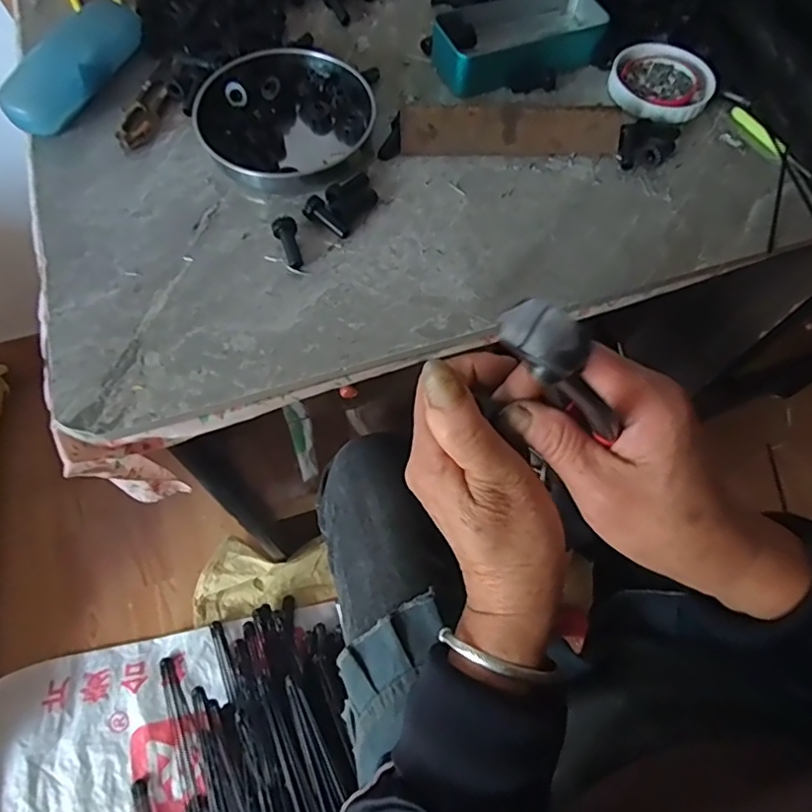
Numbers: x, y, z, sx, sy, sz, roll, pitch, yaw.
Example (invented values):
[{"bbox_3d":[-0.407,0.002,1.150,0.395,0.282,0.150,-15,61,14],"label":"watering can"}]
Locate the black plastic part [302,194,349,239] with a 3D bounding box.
[{"bbox_3d":[-0.059,-0.140,0.416,0.039,0.011,0.016,40,69,0],"label":"black plastic part"}]

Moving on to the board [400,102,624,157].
[{"bbox_3d":[0.086,-0.226,0.455,0.177,0.038,0.008,0,25,-2],"label":"board"}]

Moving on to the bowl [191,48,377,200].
[{"bbox_3d":[-0.095,-0.232,0.451,0.137,0.028,0.137,1,65,-2],"label":"bowl"}]

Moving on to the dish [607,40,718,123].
[{"bbox_3d":[0.228,-0.290,0.497,0.087,0.013,0.090,1,65,-2],"label":"dish"}]

